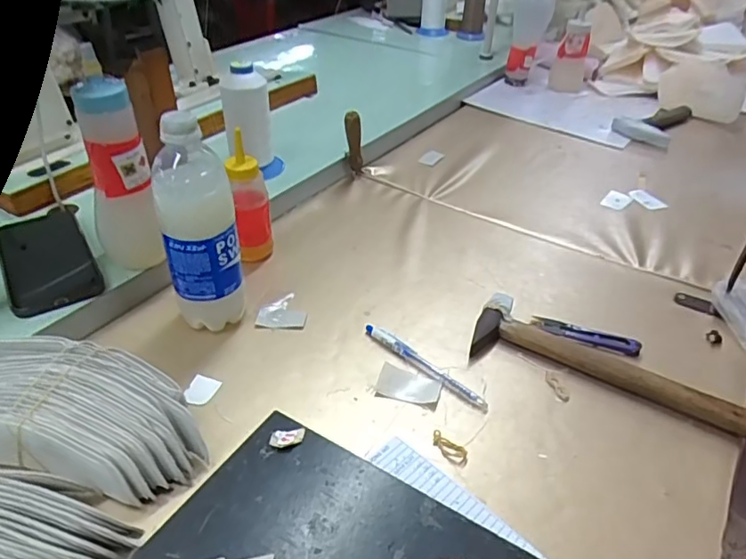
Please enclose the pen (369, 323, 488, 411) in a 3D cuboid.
[{"bbox_3d":[0.046,0.076,0.508,0.137,0.008,0.010,31,46,31],"label":"pen"}]

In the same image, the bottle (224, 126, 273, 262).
[{"bbox_3d":[-0.132,-0.085,0.601,0.039,0.139,0.033,-19,43,-26],"label":"bottle"}]

